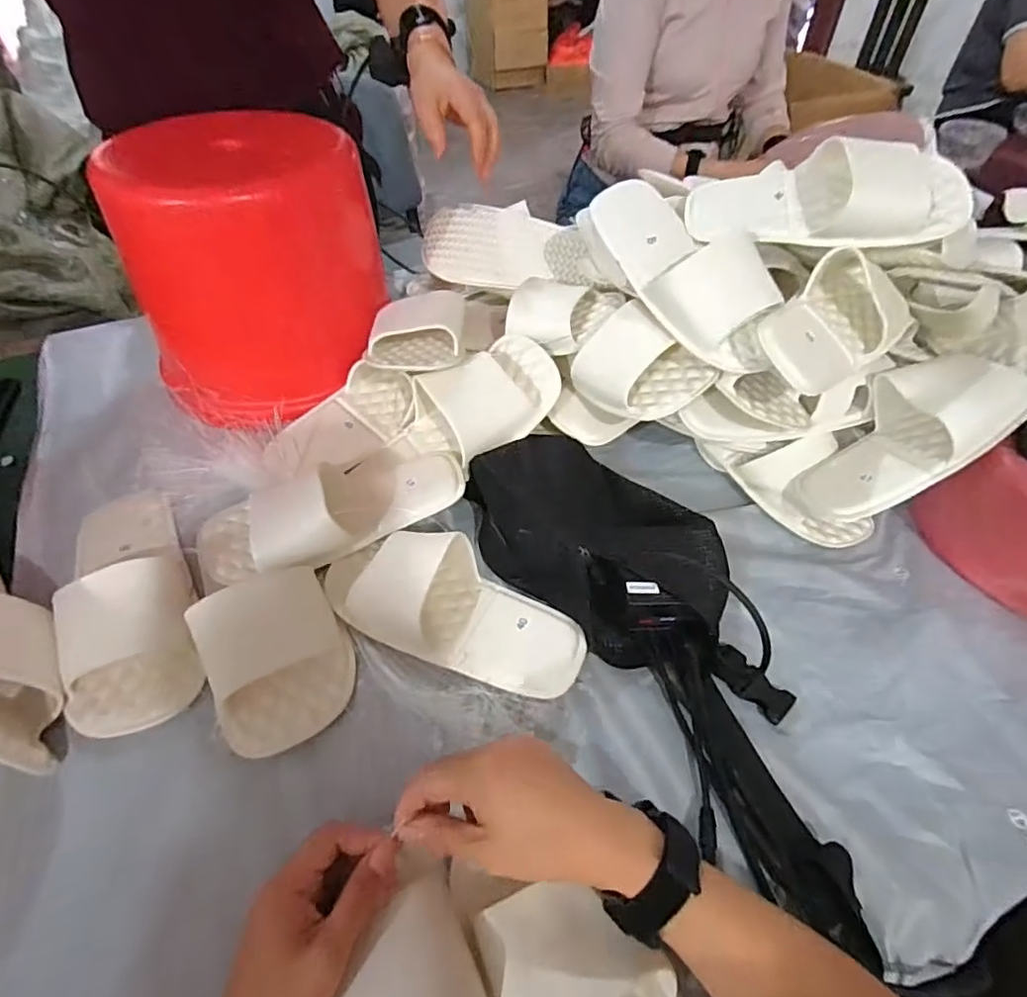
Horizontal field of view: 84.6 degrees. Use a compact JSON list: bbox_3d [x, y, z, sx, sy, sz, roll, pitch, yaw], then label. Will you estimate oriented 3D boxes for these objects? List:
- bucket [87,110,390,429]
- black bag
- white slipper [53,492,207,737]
[{"bbox_3d":[-0.275,-0.243,0.631,0.265,0.240,0.241,-16,51,-14],"label":"bucket"},{"bbox_3d":[0.127,0.090,0.456,0.174,0.052,0.436,-26,54,-21],"label":"black bag"},{"bbox_3d":[-0.322,0.076,0.462,0.101,0.049,0.230,-25,53,-20],"label":"white slipper"}]

